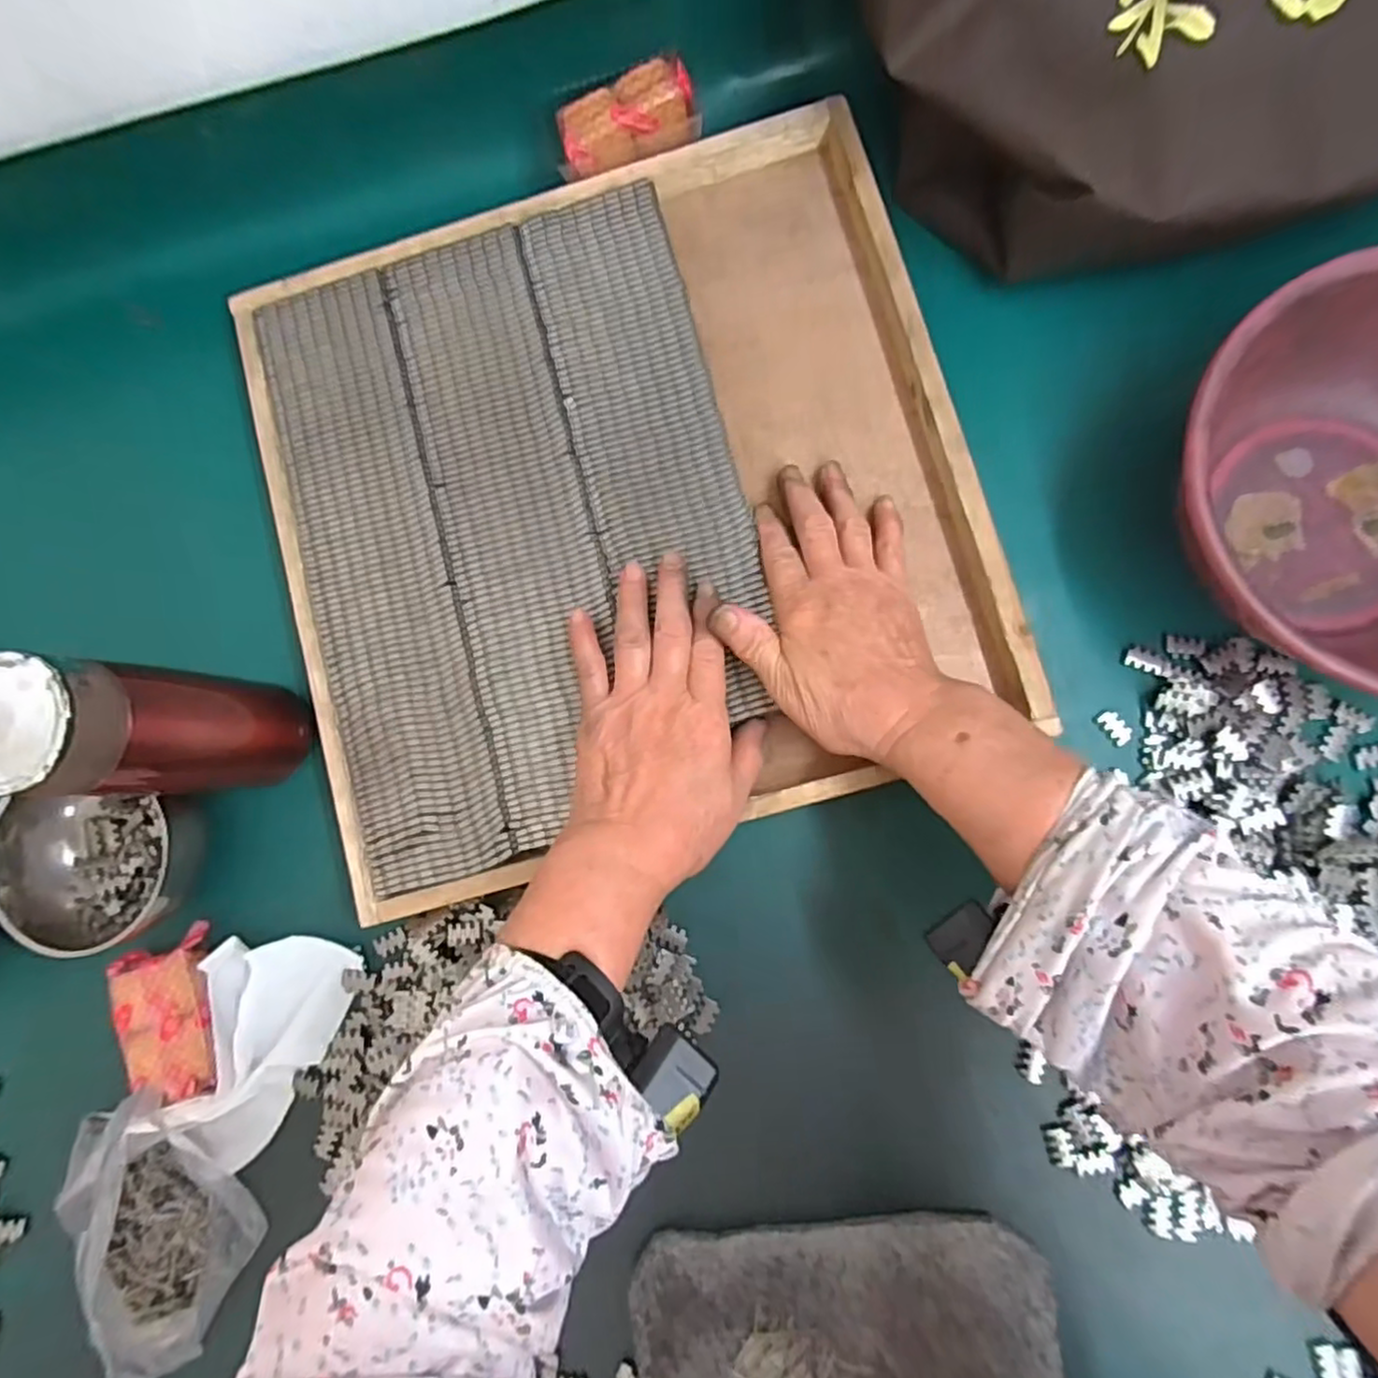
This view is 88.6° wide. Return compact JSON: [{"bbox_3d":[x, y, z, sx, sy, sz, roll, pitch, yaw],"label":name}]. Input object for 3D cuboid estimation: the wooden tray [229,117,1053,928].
[{"bbox_3d":[-0.042,-0.112,0.421,0.398,0.037,0.391,-16,85,4],"label":"wooden tray"}]

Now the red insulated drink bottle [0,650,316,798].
[{"bbox_3d":[-0.269,0.020,0.351,0.060,0.134,0.064,6,85,6],"label":"red insulated drink bottle"}]

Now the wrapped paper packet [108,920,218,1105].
[{"bbox_3d":[-0.305,0.194,0.416,0.050,0.020,0.090,-18,81,3],"label":"wrapped paper packet"}]

